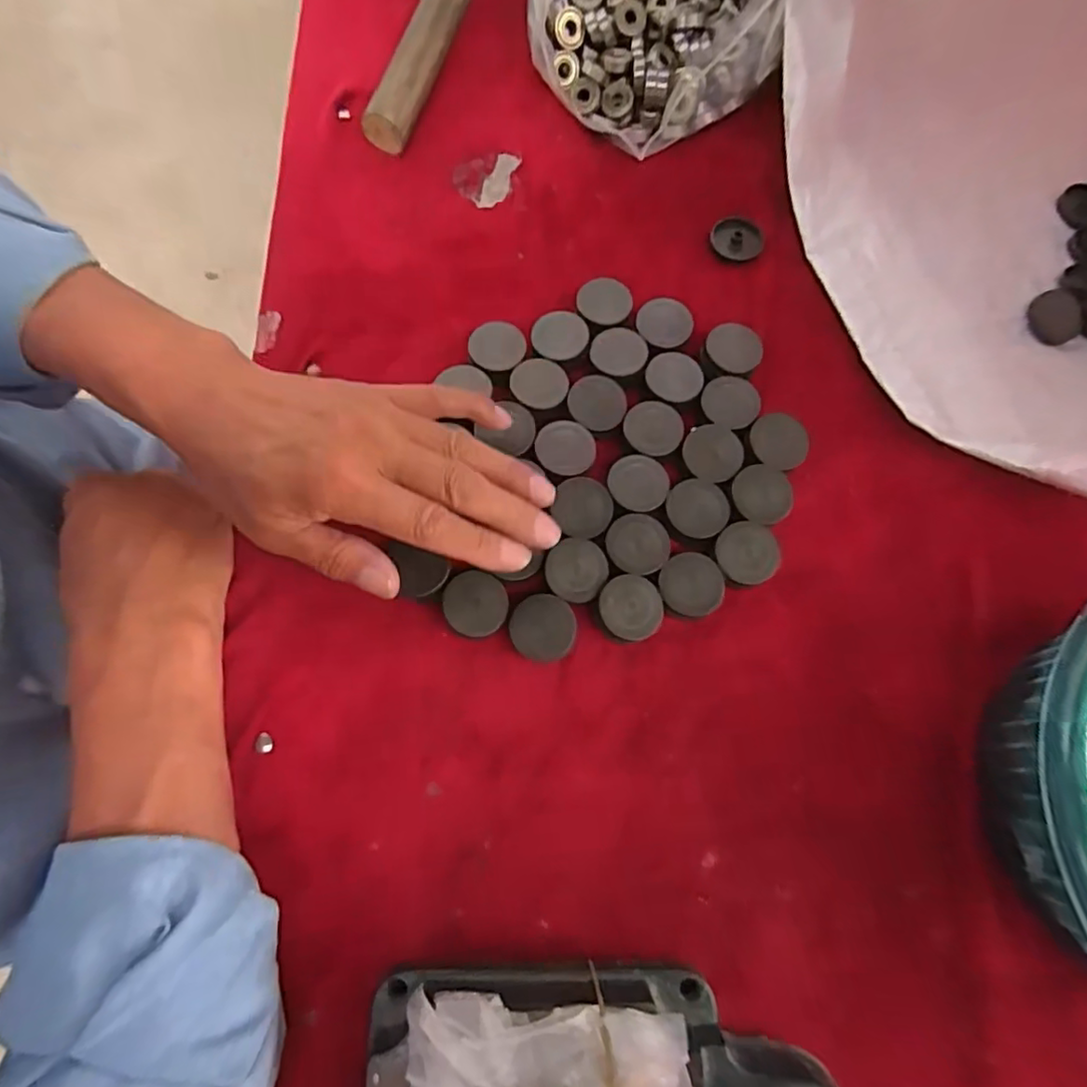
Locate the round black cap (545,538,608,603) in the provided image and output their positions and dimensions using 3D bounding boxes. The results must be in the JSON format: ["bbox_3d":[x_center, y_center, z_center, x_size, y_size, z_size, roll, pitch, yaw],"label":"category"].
[{"bbox_3d":[0.017,0.013,0.306,0.031,0.006,0.031,0,73,-2],"label":"round black cap"}]

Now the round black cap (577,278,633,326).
[{"bbox_3d":[0.036,-0.141,0.364,0.031,0.017,0.033,0,73,-2],"label":"round black cap"}]

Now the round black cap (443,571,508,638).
[{"bbox_3d":[-0.034,0.031,0.306,0.031,0.016,0.031,0,73,-2],"label":"round black cap"}]

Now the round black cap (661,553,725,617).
[{"bbox_3d":[0.075,0.022,0.315,0.032,0.014,0.032,0,73,-2],"label":"round black cap"}]

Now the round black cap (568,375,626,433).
[{"bbox_3d":[0.030,-0.079,0.339,0.031,0.004,0.032,0,73,-2],"label":"round black cap"}]

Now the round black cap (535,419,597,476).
[{"bbox_3d":[0.012,-0.052,0.328,0.032,0.004,0.032,0,73,-2],"label":"round black cap"}]

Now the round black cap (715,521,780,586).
[{"bbox_3d":[0.106,0.007,0.322,0.032,0.016,0.033,0,73,-2],"label":"round black cap"}]

